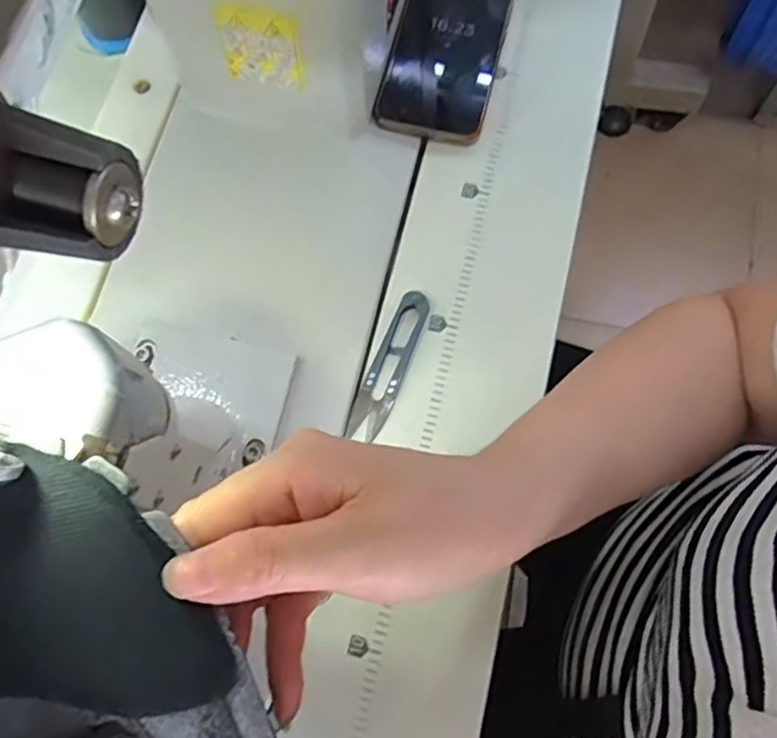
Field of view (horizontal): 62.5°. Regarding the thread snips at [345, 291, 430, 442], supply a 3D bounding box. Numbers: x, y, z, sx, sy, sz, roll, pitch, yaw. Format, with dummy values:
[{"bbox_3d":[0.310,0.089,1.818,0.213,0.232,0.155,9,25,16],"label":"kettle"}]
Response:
[{"bbox_3d":[0.001,-0.003,0.403,0.023,0.009,0.098,19,76,12],"label":"thread snips"}]

